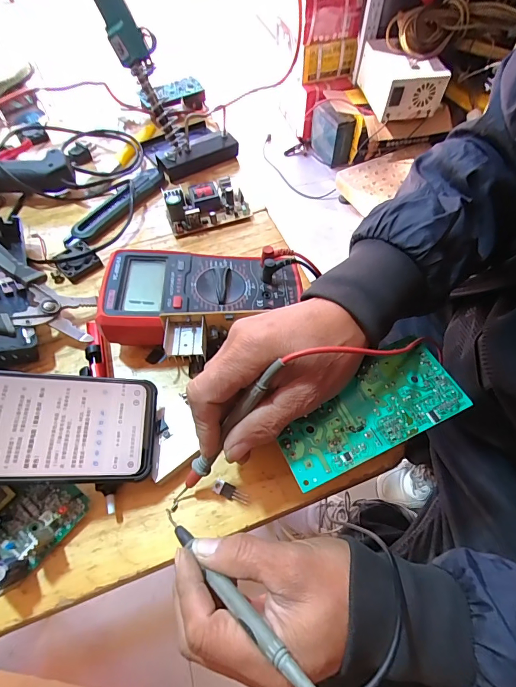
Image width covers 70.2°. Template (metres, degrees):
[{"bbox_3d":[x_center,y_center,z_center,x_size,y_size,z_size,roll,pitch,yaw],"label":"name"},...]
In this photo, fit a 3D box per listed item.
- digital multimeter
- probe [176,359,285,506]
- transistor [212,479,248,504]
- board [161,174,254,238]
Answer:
[{"bbox_3d":[-0.050,-0.049,0.349,0.176,0.053,0.085,-9,58,-5],"label":"digital multimeter"},{"bbox_3d":[-0.025,0.066,0.249,0.012,0.144,0.013,46,27,25],"label":"probe"},{"bbox_3d":[-0.021,0.115,0.283,0.027,0.004,0.010,21,60,14],"label":"transistor"},{"bbox_3d":[-0.063,-0.174,0.448,0.098,0.037,0.065,-21,60,-12],"label":"board"}]

